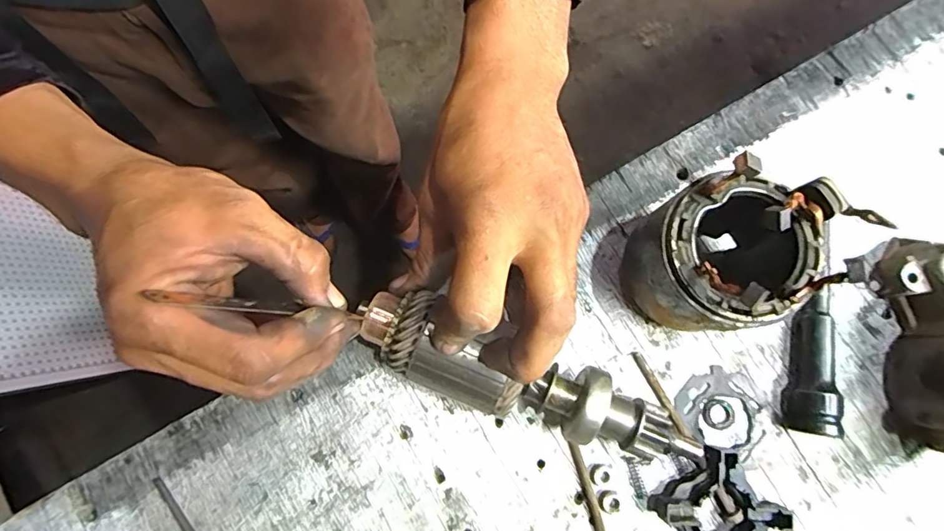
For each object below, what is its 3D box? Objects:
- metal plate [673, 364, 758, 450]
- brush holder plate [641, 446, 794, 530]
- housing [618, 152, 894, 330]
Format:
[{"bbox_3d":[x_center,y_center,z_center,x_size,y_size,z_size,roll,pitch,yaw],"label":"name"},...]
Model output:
[{"bbox_3d":[0.143,0.085,0.289,0.041,0.004,0.045,0,80,-1],"label":"metal plate"},{"bbox_3d":[0.134,0.135,0.272,0.052,0.019,0.052,-43,83,-7],"label":"brush holder plate"},{"bbox_3d":[0.124,-0.006,0.256,0.077,0.102,0.067,-33,82,-6],"label":"housing"}]

